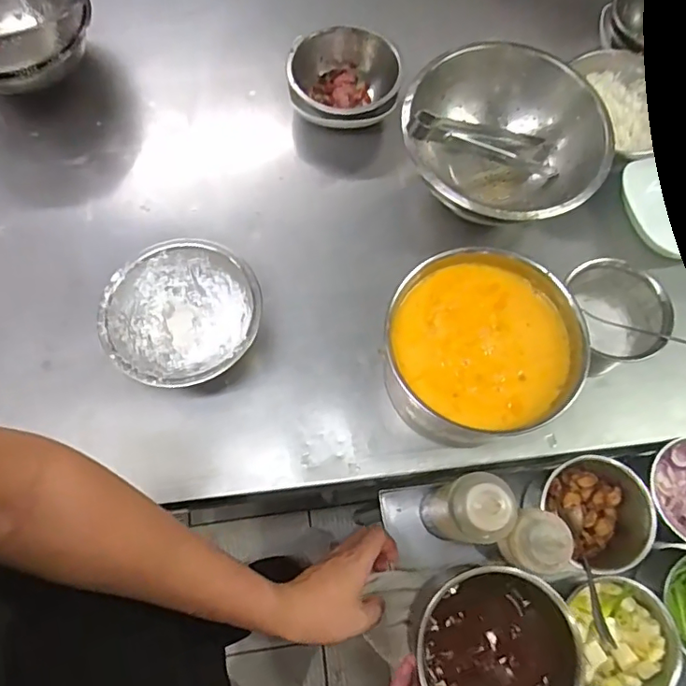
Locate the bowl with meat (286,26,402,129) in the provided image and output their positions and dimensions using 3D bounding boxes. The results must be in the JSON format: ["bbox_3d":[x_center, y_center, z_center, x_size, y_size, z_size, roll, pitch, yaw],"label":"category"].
[{"bbox_3d":[0.001,-0.357,0.738,0.146,0.057,0.138,0,72,-2],"label":"bowl with meat"}]

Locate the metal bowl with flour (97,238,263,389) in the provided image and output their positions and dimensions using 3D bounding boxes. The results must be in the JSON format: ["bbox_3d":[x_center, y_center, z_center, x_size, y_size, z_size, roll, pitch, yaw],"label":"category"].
[{"bbox_3d":[-0.178,-0.026,0.618,0.163,0.081,0.166,0,72,-2],"label":"metal bowl with flour"}]

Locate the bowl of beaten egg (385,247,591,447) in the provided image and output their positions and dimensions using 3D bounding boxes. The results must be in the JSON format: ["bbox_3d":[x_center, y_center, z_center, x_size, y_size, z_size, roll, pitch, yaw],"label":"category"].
[{"bbox_3d":[0.144,0.008,0.585,0.190,0.116,0.188,0,72,-2],"label":"bowl of beaten egg"}]

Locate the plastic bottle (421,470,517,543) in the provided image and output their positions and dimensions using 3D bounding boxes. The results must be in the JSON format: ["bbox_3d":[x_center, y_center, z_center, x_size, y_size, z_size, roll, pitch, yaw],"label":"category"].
[{"bbox_3d":[0.124,0.174,0.557,0.059,0.198,0.065,2,72,-1],"label":"plastic bottle"}]

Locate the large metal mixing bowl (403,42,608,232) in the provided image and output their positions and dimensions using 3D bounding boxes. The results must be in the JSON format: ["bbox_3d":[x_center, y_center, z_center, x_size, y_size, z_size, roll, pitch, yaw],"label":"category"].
[{"bbox_3d":[0.189,-0.236,0.659,0.205,0.115,0.227,-26,75,-10],"label":"large metal mixing bowl"}]

